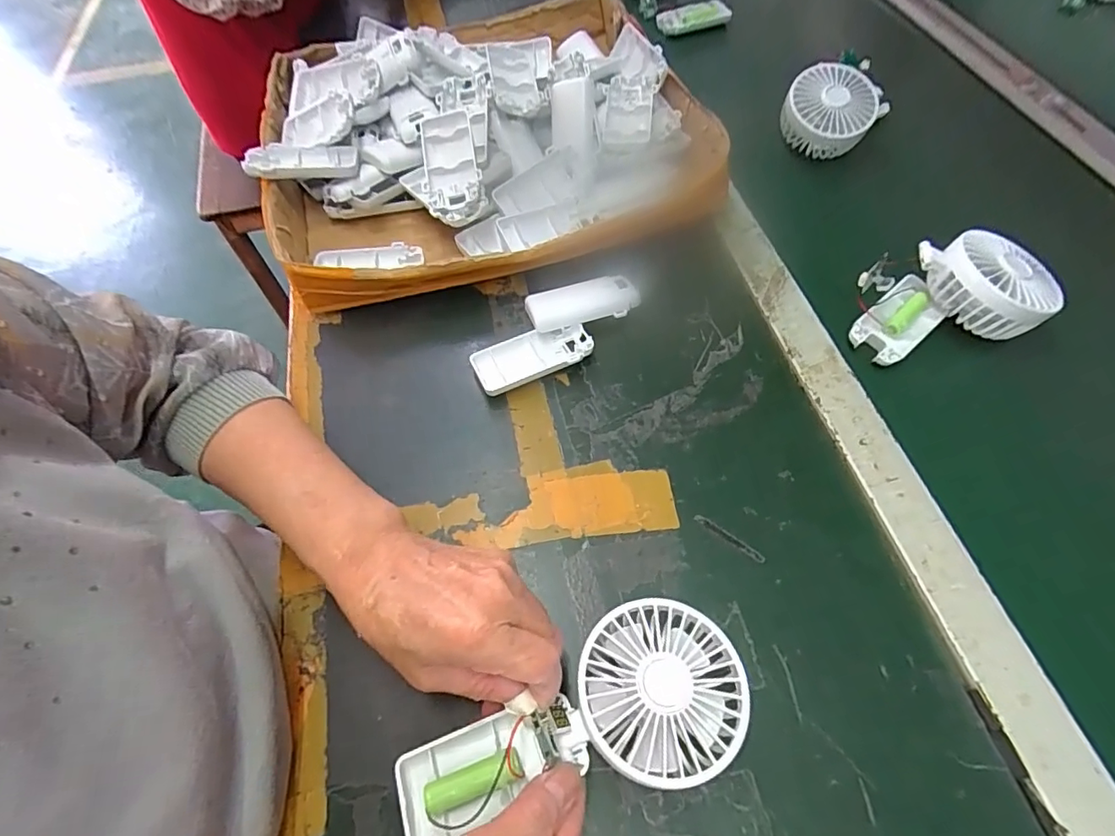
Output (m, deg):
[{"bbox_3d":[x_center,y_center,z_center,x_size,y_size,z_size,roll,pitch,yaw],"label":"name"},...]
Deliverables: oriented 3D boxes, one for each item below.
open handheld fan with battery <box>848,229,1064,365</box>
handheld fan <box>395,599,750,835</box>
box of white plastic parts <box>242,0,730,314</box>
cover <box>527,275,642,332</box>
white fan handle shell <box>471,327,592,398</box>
[{"bbox_3d":[0.308,-0.098,0.422,0.142,0.049,0.079,-8,59,-2],"label":"open handheld fan with battery"},{"bbox_3d":[0.008,0.161,0.278,0.183,0.026,0.081,-22,61,-2],"label":"handheld fan"},{"bbox_3d":[-0.080,-0.292,0.533,0.408,0.092,0.375,-16,60,-7],"label":"box of white plastic parts"},{"bbox_3d":[0.022,-0.098,0.451,0.092,0.019,0.041,-14,60,-5],"label":"cover"},{"bbox_3d":[-0.019,-0.048,0.428,0.095,0.016,0.045,-18,60,-8],"label":"white fan handle shell"}]

